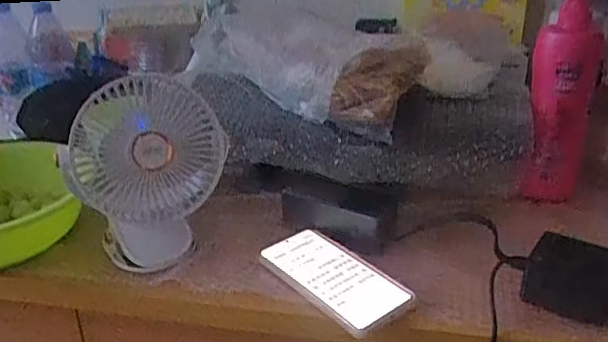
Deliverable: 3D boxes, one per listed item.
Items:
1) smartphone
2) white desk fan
[{"bbox_3d":[0.033,0.112,0.621,0.090,0.014,0.168,-21,36,-34],"label":"smartphone"},{"bbox_3d":[-0.171,0.000,0.625,0.156,0.181,0.098,-13,29,-24],"label":"white desk fan"}]

